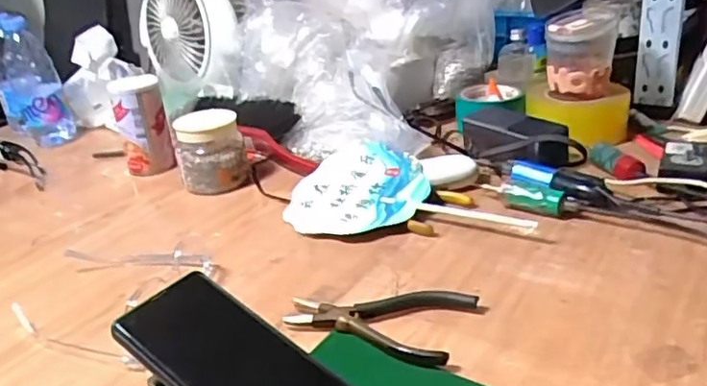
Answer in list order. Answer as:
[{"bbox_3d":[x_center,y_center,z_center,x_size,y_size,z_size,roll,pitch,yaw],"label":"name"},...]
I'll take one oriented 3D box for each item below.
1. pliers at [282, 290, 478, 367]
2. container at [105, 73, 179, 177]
[{"bbox_3d":[0.020,0.097,0.490,0.136,0.014,0.081,7,28,26],"label":"pliers"},{"bbox_3d":[-0.284,-0.091,0.827,0.065,0.126,0.075,-13,26,-14],"label":"container"}]

